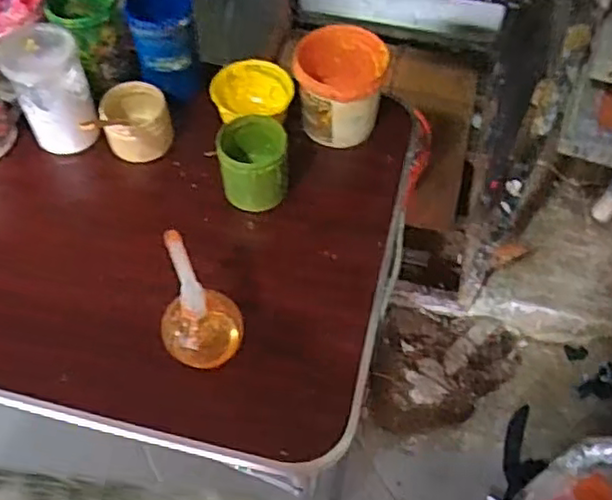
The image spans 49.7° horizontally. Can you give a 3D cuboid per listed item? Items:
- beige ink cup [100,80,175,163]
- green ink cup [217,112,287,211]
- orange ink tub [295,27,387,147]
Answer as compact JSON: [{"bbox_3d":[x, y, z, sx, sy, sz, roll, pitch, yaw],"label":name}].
[{"bbox_3d":[-0.241,-0.181,0.936,0.087,0.072,0.090,0,57,0],"label":"beige ink cup"},{"bbox_3d":[-0.068,-0.115,0.871,0.087,0.092,0.086,0,57,0],"label":"green ink cup"},{"bbox_3d":[0.048,-0.228,0.925,0.132,0.109,0.121,4,57,2],"label":"orange ink tub"}]

